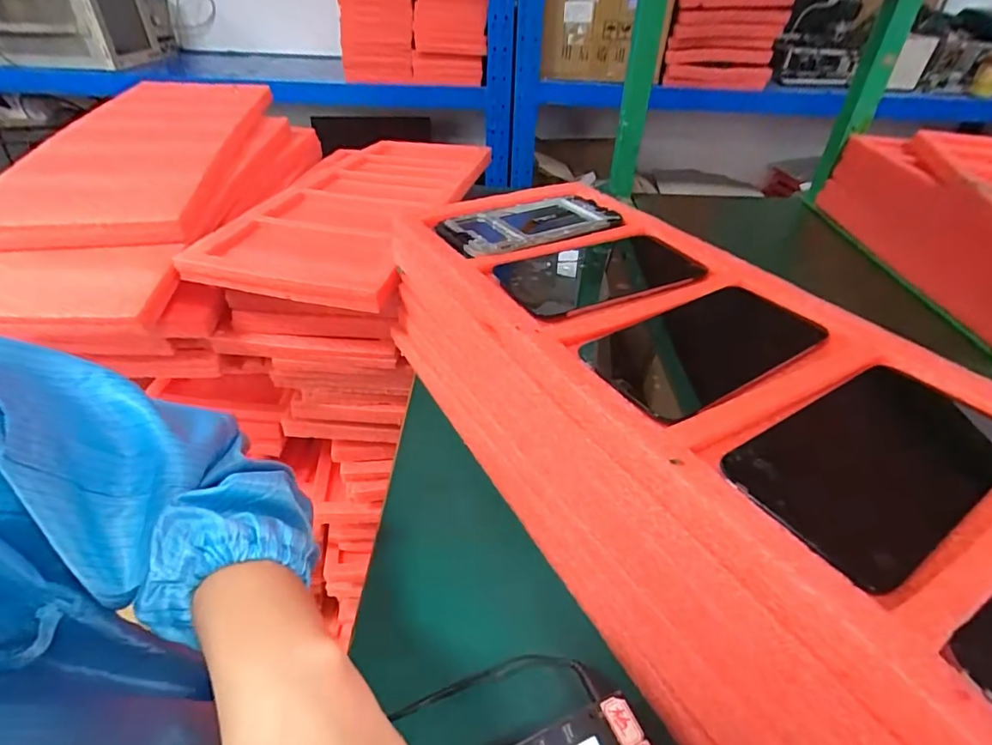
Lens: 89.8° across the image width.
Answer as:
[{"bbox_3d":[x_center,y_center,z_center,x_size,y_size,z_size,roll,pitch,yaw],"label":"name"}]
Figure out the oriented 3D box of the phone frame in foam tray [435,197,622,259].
[{"bbox_3d":[0.030,-0.131,0.436,0.156,0.009,0.080,-20,43,-25],"label":"phone frame in foam tray"}]

